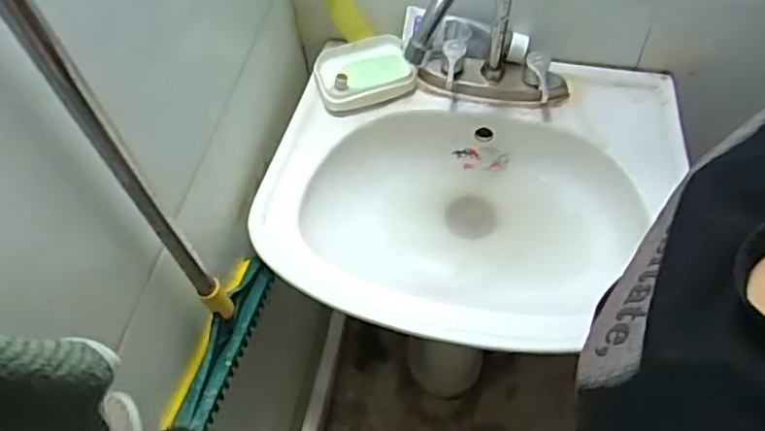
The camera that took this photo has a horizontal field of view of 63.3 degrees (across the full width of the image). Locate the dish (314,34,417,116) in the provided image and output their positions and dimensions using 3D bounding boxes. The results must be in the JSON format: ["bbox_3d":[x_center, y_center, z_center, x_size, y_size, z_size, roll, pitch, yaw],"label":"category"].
[{"bbox_3d":[-0.024,-0.176,0.777,0.119,0.040,0.079,-17,57,-8],"label":"dish"}]

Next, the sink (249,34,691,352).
[{"bbox_3d":[0.102,-0.019,0.737,0.470,0.137,0.371,7,57,8],"label":"sink"}]

